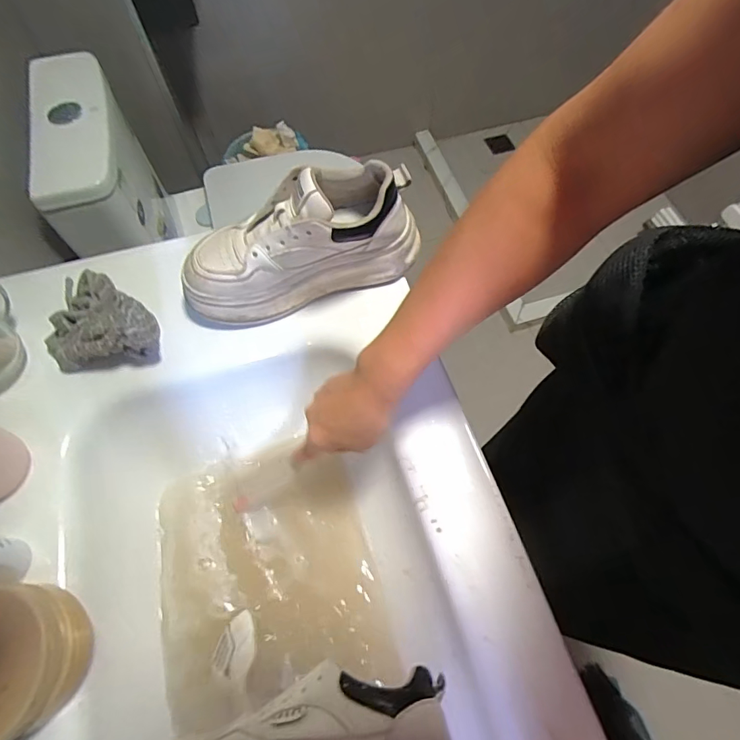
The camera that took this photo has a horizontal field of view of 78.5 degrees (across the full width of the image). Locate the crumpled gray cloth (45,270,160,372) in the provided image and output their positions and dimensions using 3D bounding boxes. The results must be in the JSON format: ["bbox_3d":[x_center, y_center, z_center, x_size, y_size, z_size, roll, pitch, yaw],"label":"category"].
[{"bbox_3d":[-0.282,-0.061,0.478,0.117,0.059,0.114,-11,64,-5],"label":"crumpled gray cloth"}]

